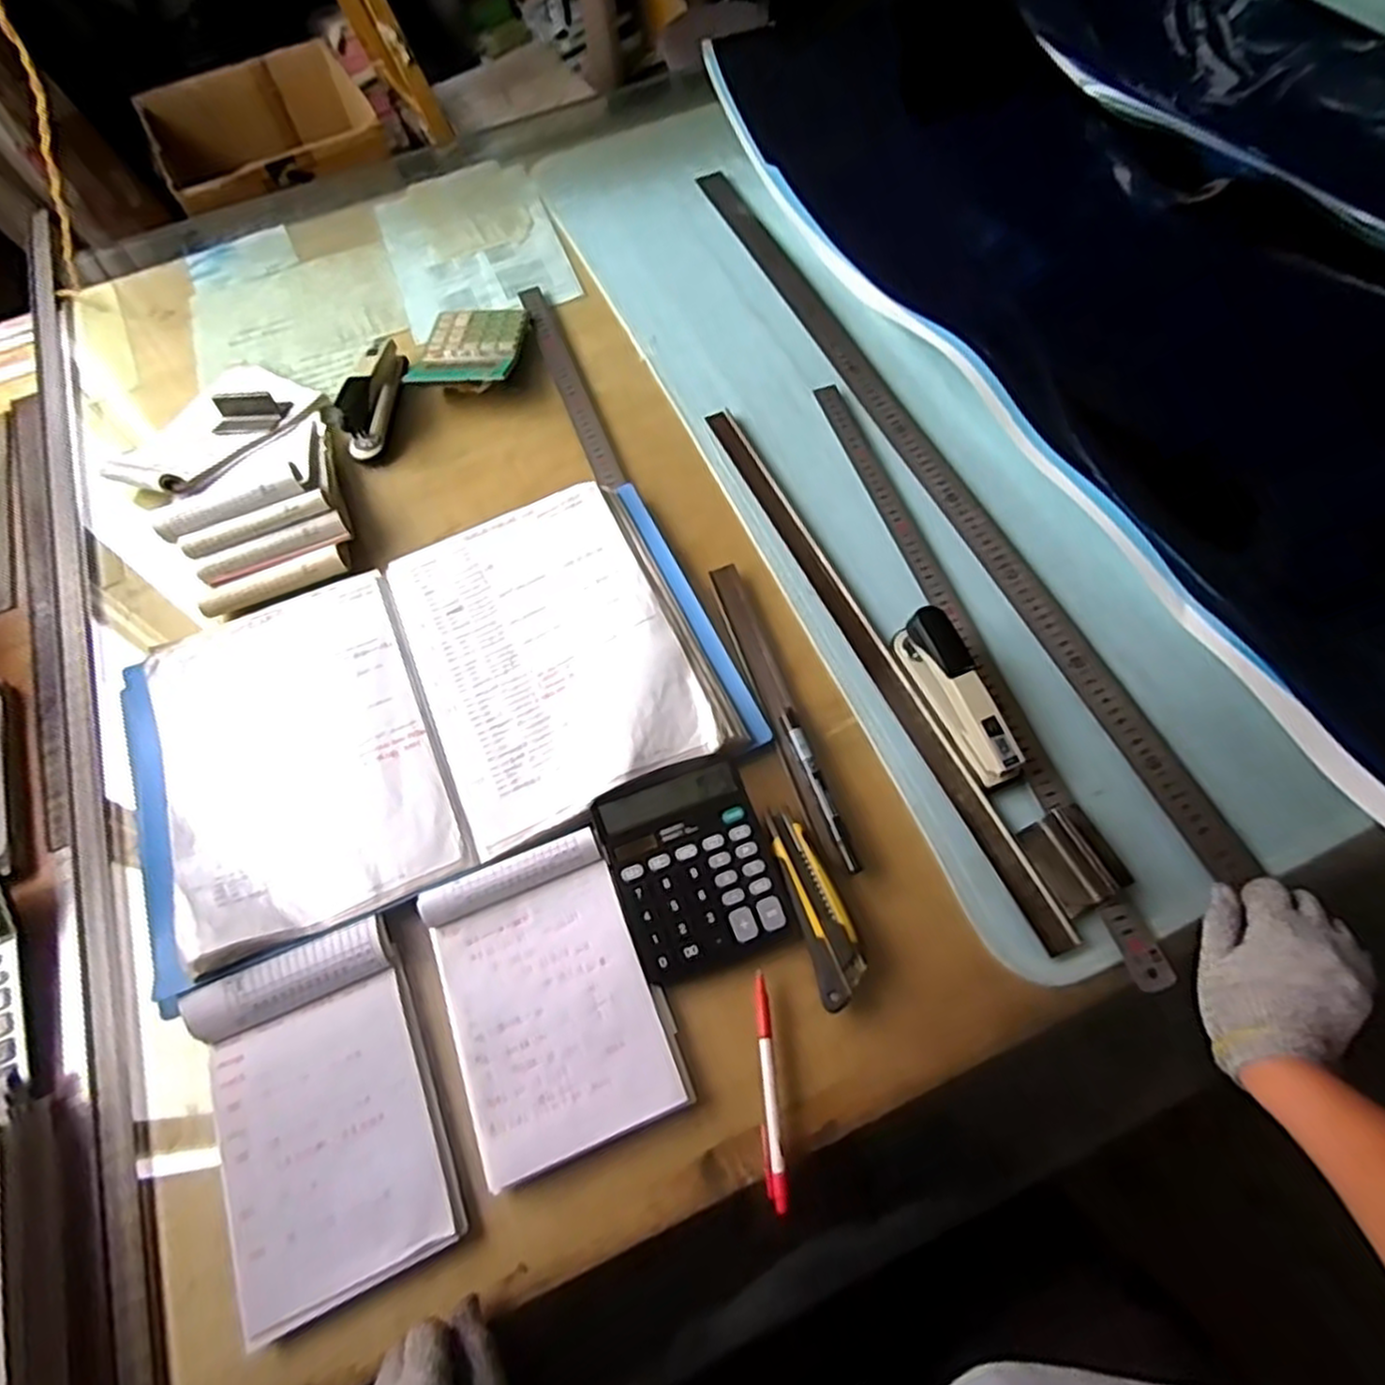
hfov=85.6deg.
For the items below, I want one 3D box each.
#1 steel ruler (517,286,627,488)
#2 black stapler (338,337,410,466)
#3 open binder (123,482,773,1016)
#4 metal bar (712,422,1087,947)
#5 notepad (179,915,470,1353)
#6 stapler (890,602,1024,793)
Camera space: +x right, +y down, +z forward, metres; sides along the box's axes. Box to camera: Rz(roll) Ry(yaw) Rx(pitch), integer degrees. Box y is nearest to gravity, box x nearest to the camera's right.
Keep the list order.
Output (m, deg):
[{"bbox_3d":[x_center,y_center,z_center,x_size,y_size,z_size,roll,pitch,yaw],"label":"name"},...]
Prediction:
[{"bbox_3d":[-0.137,-0.343,0.821,0.029,0.007,0.319,-17,64,-12],"label":"steel ruler"},{"bbox_3d":[-0.337,-0.317,0.796,0.030,0.063,0.143,3,64,4],"label":"black stapler"},{"bbox_3d":[-0.223,0.005,0.635,0.492,0.037,0.318,-23,64,-8],"label":"open binder"},{"bbox_3d":[0.150,-0.050,0.659,0.030,0.015,0.571,-23,64,-8],"label":"metal bar"},{"bbox_3d":[-0.250,0.282,0.501,0.140,0.031,0.212,-22,64,-8],"label":"notepad"},{"bbox_3d":[0.212,0.002,0.597,0.029,0.066,0.144,-22,64,-8],"label":"stapler"}]

